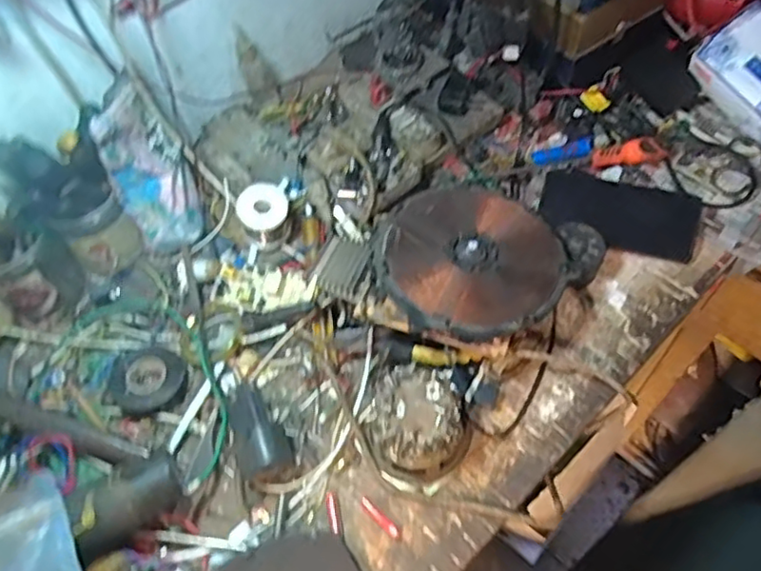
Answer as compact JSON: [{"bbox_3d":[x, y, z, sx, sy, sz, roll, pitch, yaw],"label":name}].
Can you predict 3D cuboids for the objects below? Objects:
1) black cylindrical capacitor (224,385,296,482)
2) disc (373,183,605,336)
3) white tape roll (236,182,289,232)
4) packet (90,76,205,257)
[{"bbox_3d":[-0.115,0.124,0.572,0.048,0.046,0.101,-21,63,-8],"label":"black cylindrical capacitor"},{"bbox_3d":[0.096,-0.032,0.616,0.199,0.025,0.178,-37,64,-27],"label":"disc"},{"bbox_3d":[-0.120,-0.079,0.641,0.050,0.015,0.050,1,79,-3],"label":"white tape roll"},{"bbox_3d":[-0.237,-0.114,0.640,0.071,0.174,0.061,-19,36,-7],"label":"packet"}]

